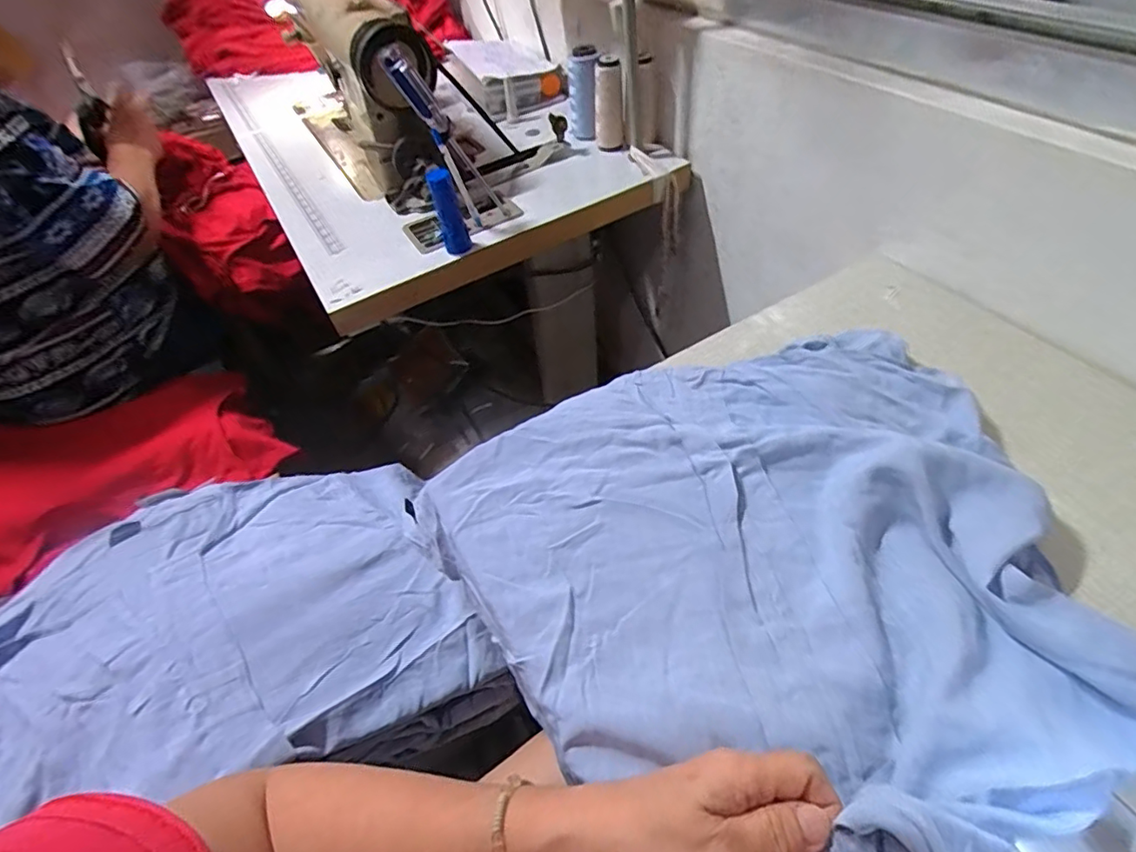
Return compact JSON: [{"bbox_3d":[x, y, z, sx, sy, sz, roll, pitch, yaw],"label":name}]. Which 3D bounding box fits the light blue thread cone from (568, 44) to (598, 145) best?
[{"bbox_3d":[0.023,-0.477,0.816,0.044,0.120,0.034,-1,50,4],"label":"light blue thread cone"}]

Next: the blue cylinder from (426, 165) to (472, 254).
[{"bbox_3d":[-0.142,-0.255,0.665,0.032,0.097,0.026,-18,50,-8],"label":"blue cylinder"}]

